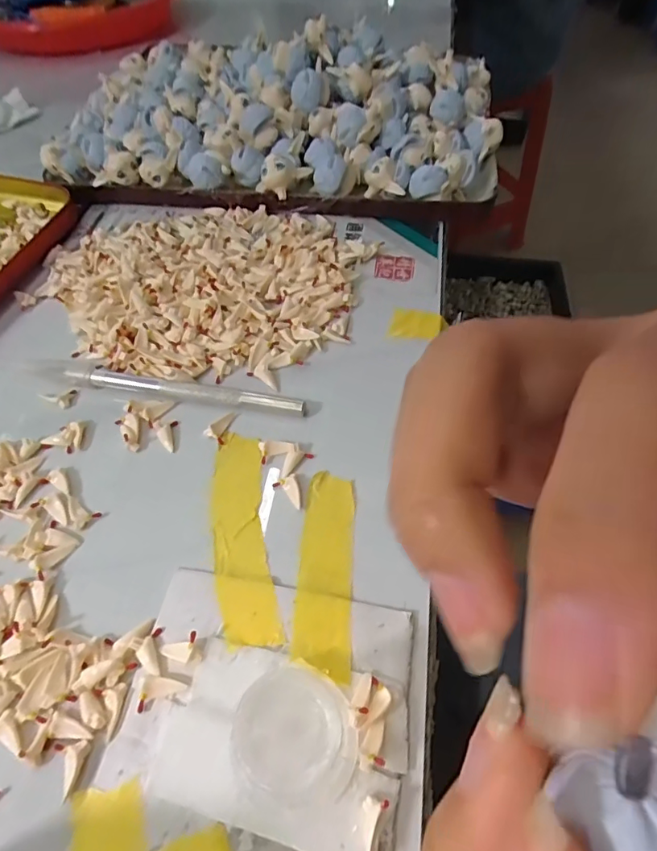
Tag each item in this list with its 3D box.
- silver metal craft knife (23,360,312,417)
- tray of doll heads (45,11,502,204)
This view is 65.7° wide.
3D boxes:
[{"bbox_3d":[-0.079,-0.019,0.241,0.136,0.007,0.011,7,54,6],"label":"silver metal craft knife"},{"bbox_3d":[-0.032,-0.236,0.367,0.299,0.046,0.202,4,54,5],"label":"tray of doll heads"}]

